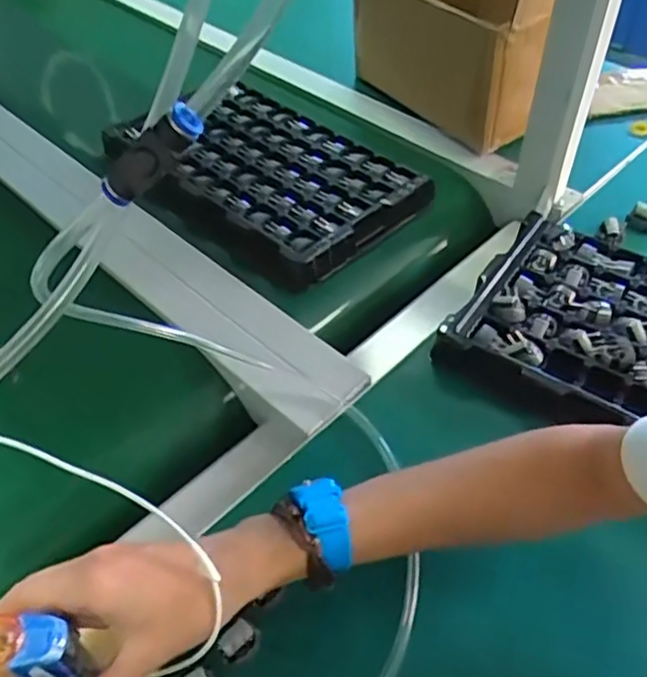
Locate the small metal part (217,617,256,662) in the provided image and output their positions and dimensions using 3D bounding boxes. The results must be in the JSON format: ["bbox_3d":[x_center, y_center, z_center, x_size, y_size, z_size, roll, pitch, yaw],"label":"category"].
[{"bbox_3d":[-0.054,0.189,0.418,0.023,0.014,0.014,-35,55,-25],"label":"small metal part"}]

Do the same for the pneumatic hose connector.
[{"bbox_3d":[-0.067,-0.068,0.253,0.050,0.015,0.013,-34,43,24],"label":"pneumatic hose connector"}]

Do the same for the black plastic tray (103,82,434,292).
[{"bbox_3d":[-0.071,-0.187,0.749,0.223,0.027,0.314,-37,56,-27],"label":"black plastic tray"}]

